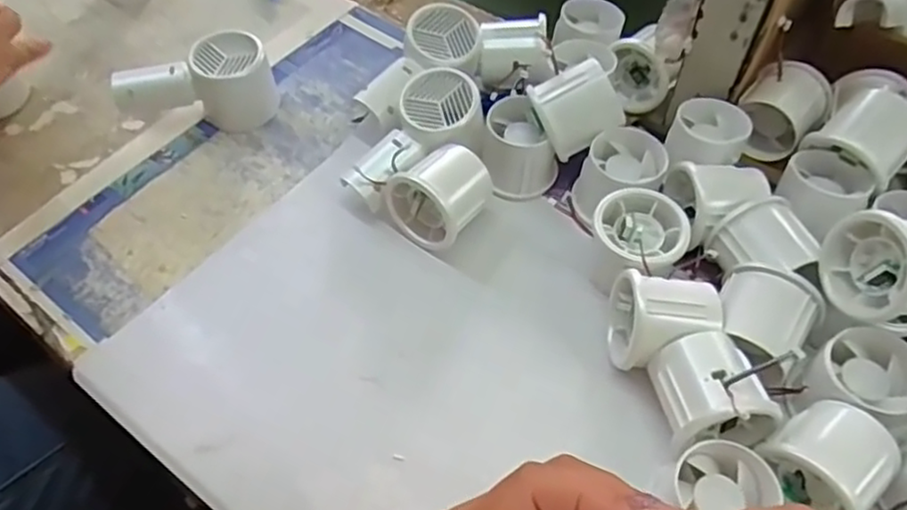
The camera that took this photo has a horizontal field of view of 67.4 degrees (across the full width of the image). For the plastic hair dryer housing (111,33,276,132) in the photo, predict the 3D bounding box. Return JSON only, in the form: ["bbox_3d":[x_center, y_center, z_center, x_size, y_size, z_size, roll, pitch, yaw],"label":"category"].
[{"bbox_3d":[-0.195,-0.126,0.525,0.108,0.053,0.054,-28,59,-19],"label":"plastic hair dryer housing"}]

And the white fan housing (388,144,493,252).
[{"bbox_3d":[-0.006,-0.041,0.463,0.056,0.046,0.058,34,61,22],"label":"white fan housing"}]

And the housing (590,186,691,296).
[{"bbox_3d":[0.114,-0.004,0.428,0.055,0.041,0.061,17,56,12],"label":"housing"}]

